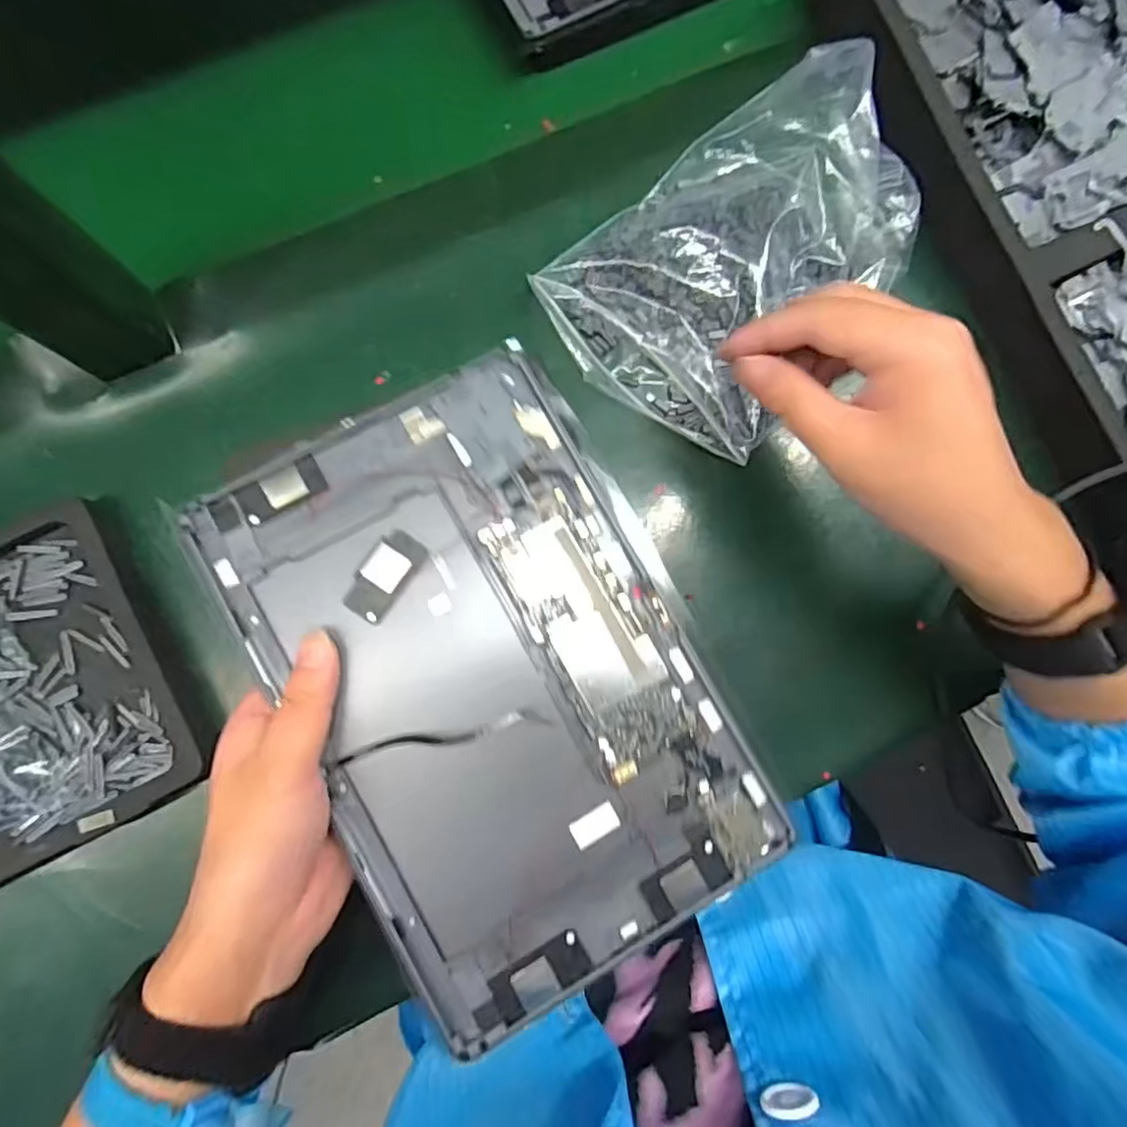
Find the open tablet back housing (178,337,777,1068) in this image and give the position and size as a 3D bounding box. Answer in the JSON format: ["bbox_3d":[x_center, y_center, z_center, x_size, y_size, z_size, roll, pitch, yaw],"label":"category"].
[{"bbox_3d":[-0.028,0.048,0.278,0.172,0.016,0.251,-27,85,-8],"label":"open tablet back housing"}]

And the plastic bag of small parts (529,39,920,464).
[{"bbox_3d":[0.098,-0.157,0.332,0.190,0.059,0.147,-39,87,-9],"label":"plastic bag of small parts"}]

